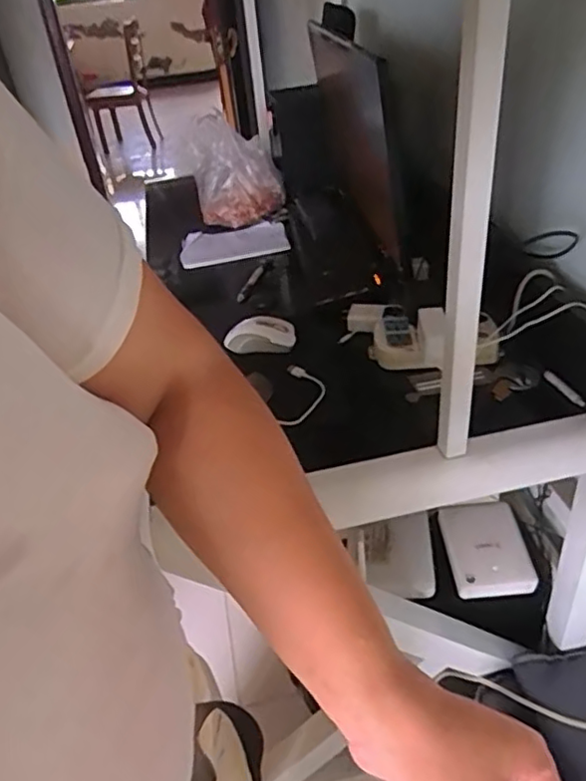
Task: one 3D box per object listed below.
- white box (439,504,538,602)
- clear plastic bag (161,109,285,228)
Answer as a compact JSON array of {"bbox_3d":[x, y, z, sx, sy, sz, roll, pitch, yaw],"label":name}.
[{"bbox_3d":[0.316,0.264,1.025,0.131,0.056,0.157,-8,35,-1],"label":"white box"},{"bbox_3d":[-0.153,-0.519,1.445,0.225,0.202,0.185,26,47,38],"label":"clear plastic bag"}]

